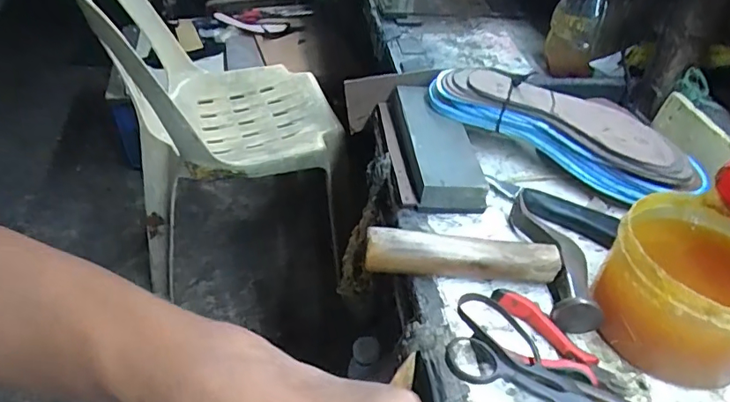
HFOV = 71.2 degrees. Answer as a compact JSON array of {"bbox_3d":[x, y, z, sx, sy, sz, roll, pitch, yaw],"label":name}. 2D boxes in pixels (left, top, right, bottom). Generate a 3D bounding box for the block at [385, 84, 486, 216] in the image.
[{"bbox_3d":[0.071,-0.055,0.523,0.071,0.037,0.174,-1,40,-6],"label":"block"}]

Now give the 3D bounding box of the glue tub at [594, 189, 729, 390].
[{"bbox_3d":[0.234,0.062,0.365,0.112,0.081,0.120,28,46,29],"label":"glue tub"}]

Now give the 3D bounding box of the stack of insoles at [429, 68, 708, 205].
[{"bbox_3d":[0.198,-0.069,0.526,0.275,0.073,0.079,22,43,23],"label":"stack of insoles"}]

